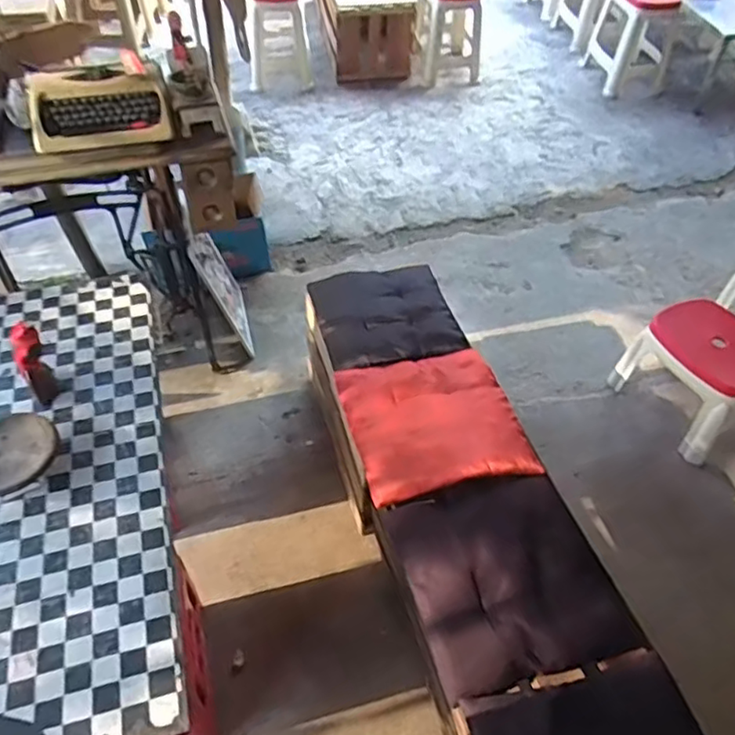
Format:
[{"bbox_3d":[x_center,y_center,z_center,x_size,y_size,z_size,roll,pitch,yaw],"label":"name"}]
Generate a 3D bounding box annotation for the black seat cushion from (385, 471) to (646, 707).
[{"bbox_3d":[0.259,0.369,1.185,0.380,0.093,0.390,-13,49,-13],"label":"black seat cushion"}]

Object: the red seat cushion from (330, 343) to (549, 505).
[{"bbox_3d":[0.145,0.105,1.391,0.359,0.064,0.357,-10,48,-10],"label":"red seat cushion"}]

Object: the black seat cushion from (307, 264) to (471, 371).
[{"bbox_3d":[0.053,-0.132,1.631,0.342,0.047,0.324,-12,49,-12],"label":"black seat cushion"}]

